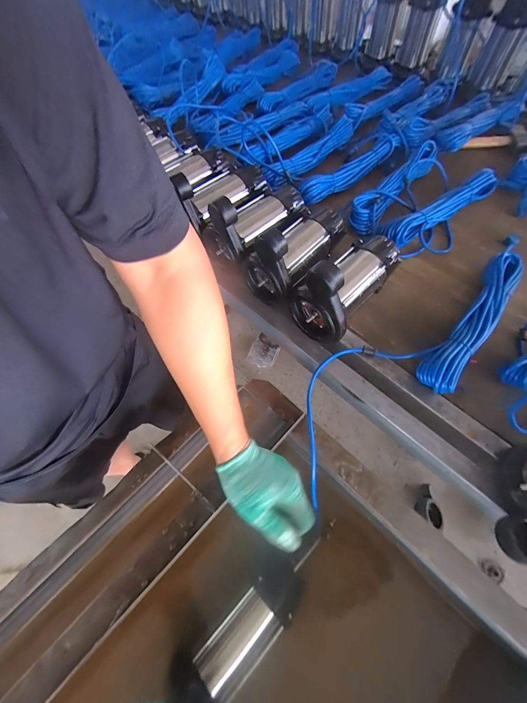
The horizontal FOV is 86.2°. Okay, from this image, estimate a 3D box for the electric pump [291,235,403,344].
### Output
[{"bbox_3d":[0.156,-0.146,0.527,0.118,0.156,0.223,34,69,18],"label":"electric pump"}]

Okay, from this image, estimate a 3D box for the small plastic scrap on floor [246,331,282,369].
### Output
[{"bbox_3d":[-0.002,0.005,1.451,0.150,0.017,0.155,28,91,17],"label":"small plastic scrap on floor"}]

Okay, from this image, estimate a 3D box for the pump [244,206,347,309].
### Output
[{"bbox_3d":[0.065,-0.225,0.569,0.114,0.155,0.224,35,69,19],"label":"pump"}]

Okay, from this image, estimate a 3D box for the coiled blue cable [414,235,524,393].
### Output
[{"bbox_3d":[0.412,-0.078,0.539,0.068,0.052,0.390,37,70,19],"label":"coiled blue cable"}]

